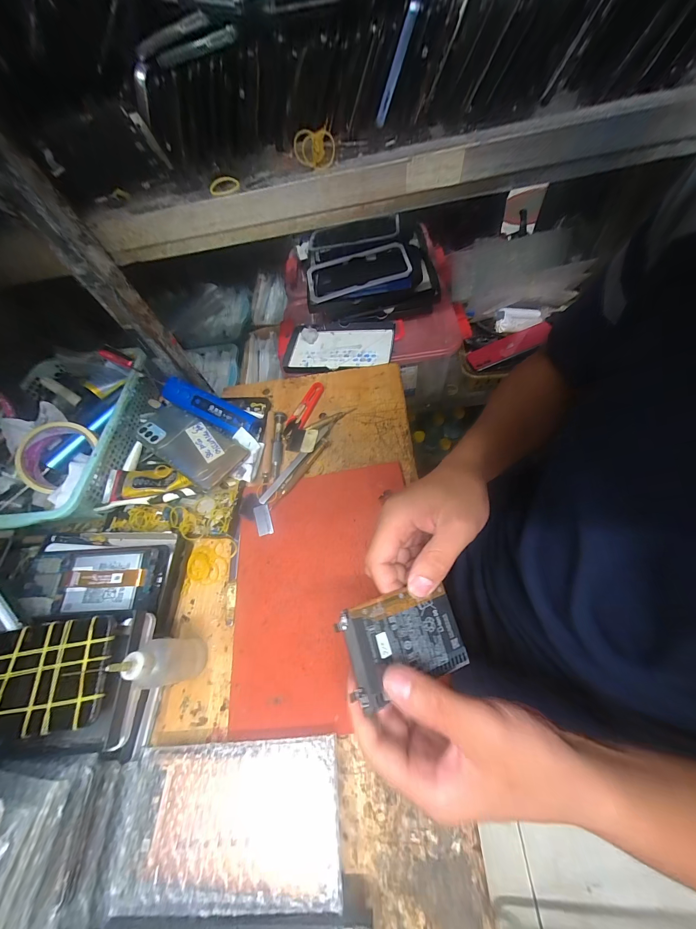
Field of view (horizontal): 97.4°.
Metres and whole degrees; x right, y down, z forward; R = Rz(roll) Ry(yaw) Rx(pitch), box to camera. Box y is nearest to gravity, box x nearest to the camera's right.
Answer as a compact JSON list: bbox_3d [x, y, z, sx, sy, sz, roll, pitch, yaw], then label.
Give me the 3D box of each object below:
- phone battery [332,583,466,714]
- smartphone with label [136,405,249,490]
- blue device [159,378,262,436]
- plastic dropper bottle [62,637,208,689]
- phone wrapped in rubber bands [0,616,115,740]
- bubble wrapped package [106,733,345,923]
[{"bbox_3d":[0.042,0.124,0.220,0.088,0.004,0.060,-8,72,-21],"label":"phone battery"},{"bbox_3d":[-0.214,-0.032,0.404,0.166,0.009,0.072,30,64,17],"label":"smartphone with label"},{"bbox_3d":[-0.187,-0.078,0.418,0.139,0.026,0.037,24,63,1],"label":"blue device"},{"bbox_3d":[-0.163,0.169,0.263,0.034,0.120,0.035,-6,61,6],"label":"plastic dropper bottle"},{"bbox_3d":[-0.274,0.174,0.247,0.161,0.010,0.076,-8,60,-2],"label":"phone wrapped in rubber bands"},{"bbox_3d":[-0.093,0.274,0.236,0.170,0.022,0.090,-8,61,5],"label":"bubble wrapped package"}]

